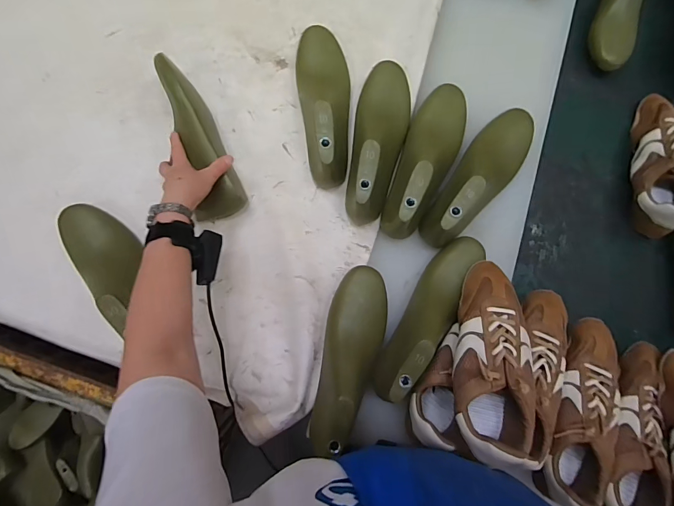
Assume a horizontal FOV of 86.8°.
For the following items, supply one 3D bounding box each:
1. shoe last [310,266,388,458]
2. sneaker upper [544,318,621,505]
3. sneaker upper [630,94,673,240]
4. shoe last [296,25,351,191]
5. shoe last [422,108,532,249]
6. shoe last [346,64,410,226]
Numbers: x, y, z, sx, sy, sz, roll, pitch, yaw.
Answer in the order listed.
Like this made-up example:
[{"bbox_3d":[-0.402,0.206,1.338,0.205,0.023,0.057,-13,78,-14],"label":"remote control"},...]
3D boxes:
[{"bbox_3d":[0.019,0.146,0.503,0.086,0.077,0.250,15,67,0],"label":"shoe last"},{"bbox_3d":[0.355,0.222,0.508,0.094,0.076,0.253,21,81,3],"label":"sneaker upper"},{"bbox_3d":[0.572,-0.163,0.619,0.086,0.071,0.262,11,80,1],"label":"sneaker upper"},{"bbox_3d":[-0.017,-0.237,0.560,0.083,0.104,0.261,-4,80,-1],"label":"shoe last"},{"bbox_3d":[0.228,-0.130,0.547,0.095,0.087,0.273,40,82,6],"label":"shoe last"},{"bbox_3d":[0.068,-0.180,0.550,0.088,0.094,0.269,10,80,1],"label":"shoe last"}]

